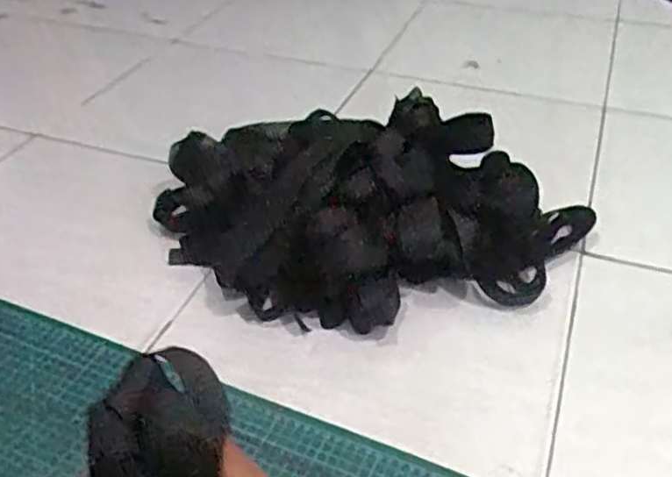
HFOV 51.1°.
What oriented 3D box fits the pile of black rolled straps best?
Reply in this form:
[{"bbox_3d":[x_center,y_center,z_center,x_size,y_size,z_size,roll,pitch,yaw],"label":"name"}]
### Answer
[{"bbox_3d":[0.054,-0.038,0.823,0.513,0.130,0.264,-8,38,-9],"label":"pile of black rolled straps"}]

